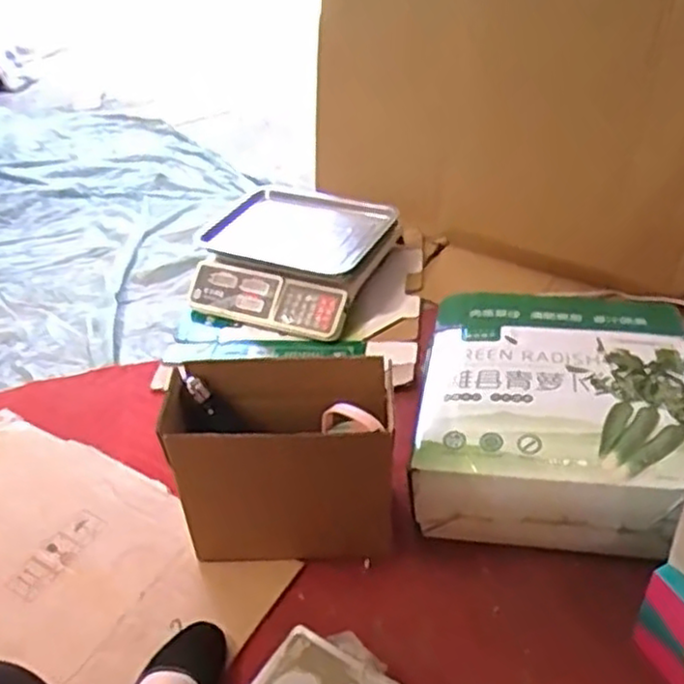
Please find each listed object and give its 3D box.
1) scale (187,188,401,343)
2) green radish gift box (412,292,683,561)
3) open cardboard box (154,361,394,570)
[{"bbox_3d":[-0.087,-0.172,1.434,0.343,0.109,0.353,17,44,27],"label":"scale"},{"bbox_3d":[0.291,0.099,1.014,0.346,0.152,0.388,4,40,14],"label":"green radish gift box"},{"bbox_3d":[-0.073,0.154,0.930,0.271,0.230,0.147,-6,38,1],"label":"open cardboard box"}]

